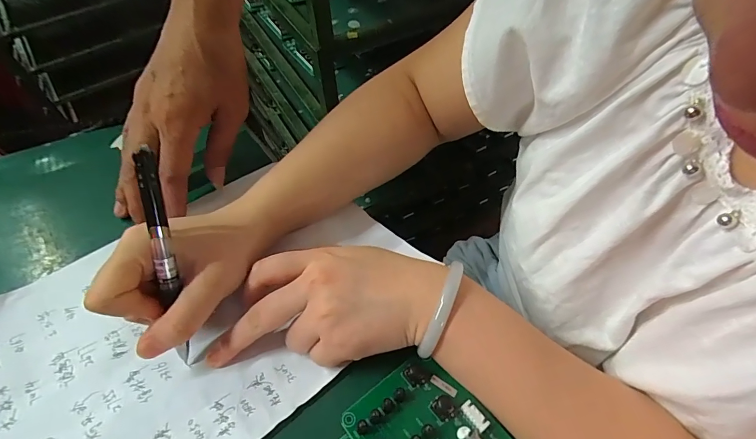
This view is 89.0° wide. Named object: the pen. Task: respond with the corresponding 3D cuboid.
[{"bbox_3d":[-0.131,0.030,0.240,0.008,0.141,0.007,2,21,3],"label":"pen"}]

